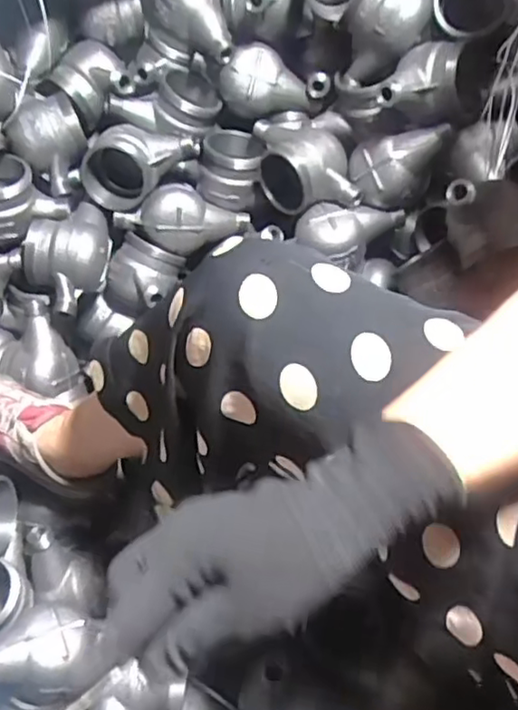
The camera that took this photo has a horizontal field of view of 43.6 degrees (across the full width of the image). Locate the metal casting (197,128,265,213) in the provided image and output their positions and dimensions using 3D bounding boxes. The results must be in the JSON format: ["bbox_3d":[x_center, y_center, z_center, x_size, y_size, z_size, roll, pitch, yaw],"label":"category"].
[{"bbox_3d":[-0.034,-0.229,0.809,0.082,0.071,0.080,-2,51,4],"label":"metal casting"}]

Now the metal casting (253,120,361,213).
[{"bbox_3d":[0.055,-0.233,0.758,0.118,0.075,0.116,-2,51,4],"label":"metal casting"}]

